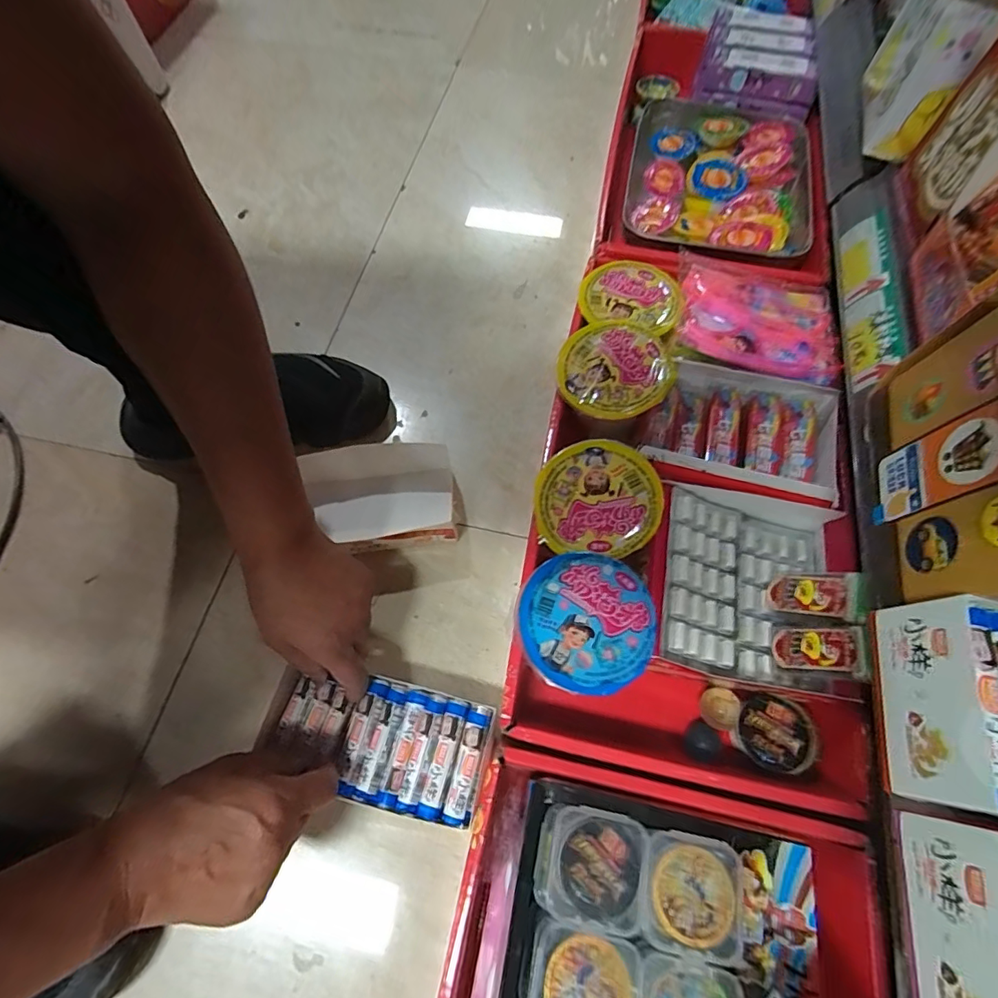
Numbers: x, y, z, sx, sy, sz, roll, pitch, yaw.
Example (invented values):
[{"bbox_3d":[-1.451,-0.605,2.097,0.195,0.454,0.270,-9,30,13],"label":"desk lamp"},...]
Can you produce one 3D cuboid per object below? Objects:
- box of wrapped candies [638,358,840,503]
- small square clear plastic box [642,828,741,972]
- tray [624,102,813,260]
[{"bbox_3d":[0.192,-0.053,0.404,0.143,0.048,0.114,15,67,8],"label":"box of wrapped candies"},{"bbox_3d":[0.111,0.225,0.281,0.056,0.014,0.054,10,66,5],"label":"small square clear plastic box"},{"bbox_3d":[0.251,-0.369,0.575,0.202,0.037,0.270,11,66,6],"label":"tray"}]

